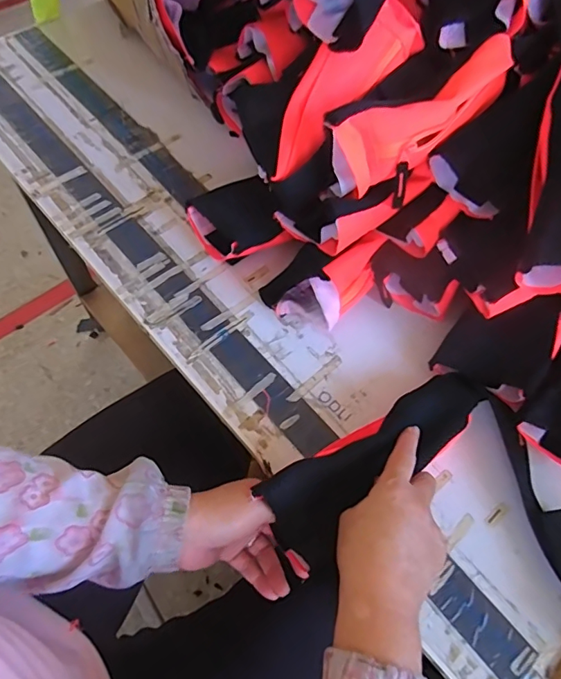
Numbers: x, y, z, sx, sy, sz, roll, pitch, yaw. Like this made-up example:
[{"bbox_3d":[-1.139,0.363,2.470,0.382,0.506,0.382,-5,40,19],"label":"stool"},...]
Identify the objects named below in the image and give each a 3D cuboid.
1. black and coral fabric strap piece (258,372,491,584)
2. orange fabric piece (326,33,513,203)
[{"bbox_3d":[0.097,0.100,0.426,0.236,0.033,0.073,-30,68,-20],"label":"black and coral fabric strap piece"},{"bbox_3d":[0.140,-0.213,0.467,0.209,0.072,0.063,-26,67,-15],"label":"orange fabric piece"}]

